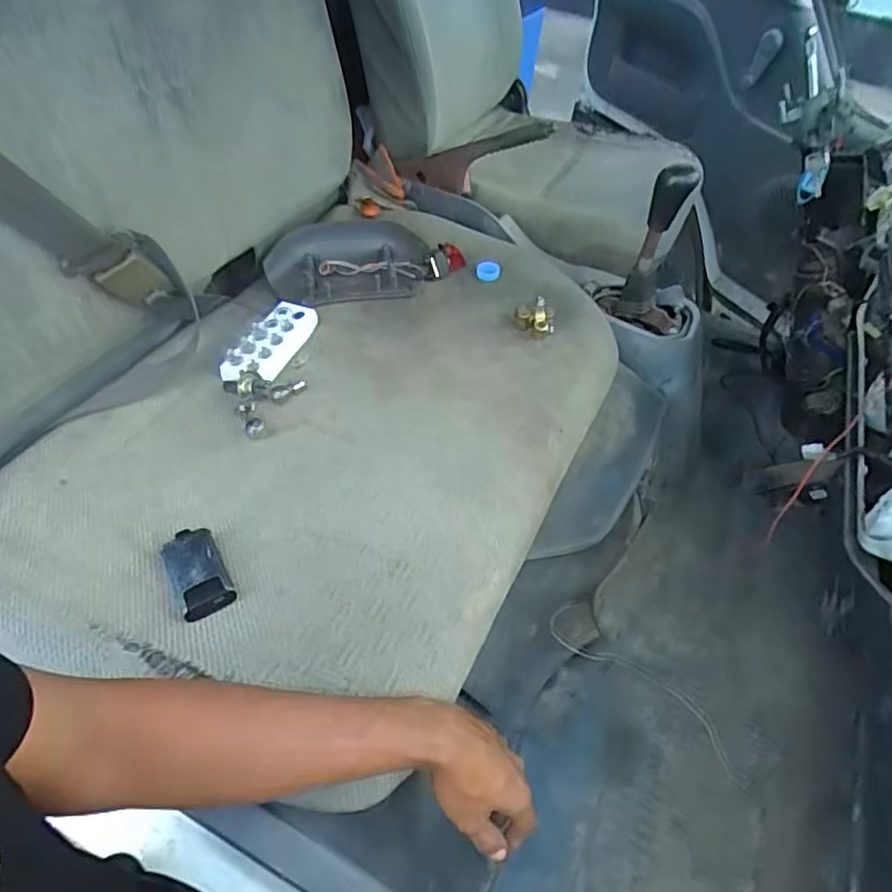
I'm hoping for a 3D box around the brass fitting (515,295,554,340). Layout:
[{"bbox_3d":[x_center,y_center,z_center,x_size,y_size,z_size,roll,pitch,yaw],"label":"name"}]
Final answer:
[{"bbox_3d":[0.119,-0.170,0.821,0.051,0.041,0.032,12,47,4],"label":"brass fitting"}]

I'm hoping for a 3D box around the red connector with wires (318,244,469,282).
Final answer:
[{"bbox_3d":[-0.077,-0.259,0.906,0.204,0.047,0.027,-7,48,-13],"label":"red connector with wires"}]

